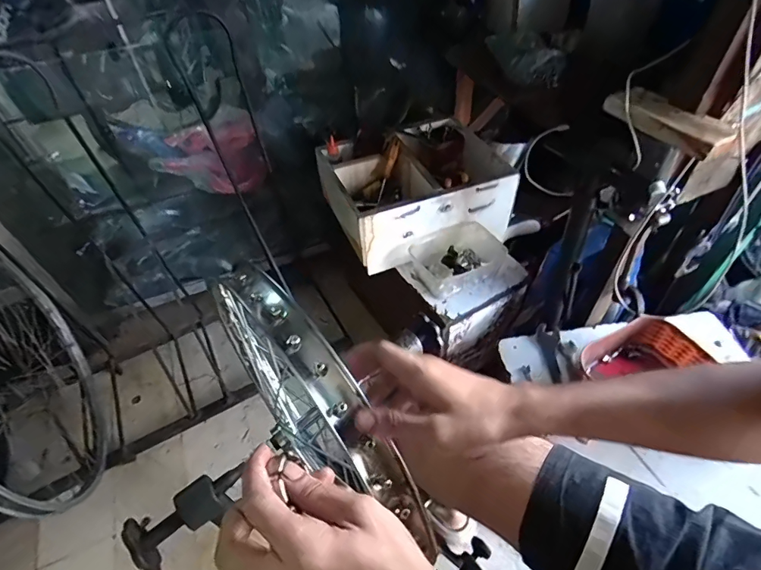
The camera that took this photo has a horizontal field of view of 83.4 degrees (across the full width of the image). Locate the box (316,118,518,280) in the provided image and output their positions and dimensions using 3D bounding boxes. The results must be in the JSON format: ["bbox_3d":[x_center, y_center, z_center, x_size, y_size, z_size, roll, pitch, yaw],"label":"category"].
[{"bbox_3d":[0.078,-0.220,0.972,0.364,0.146,0.296,-21,50,-14],"label":"box"}]

